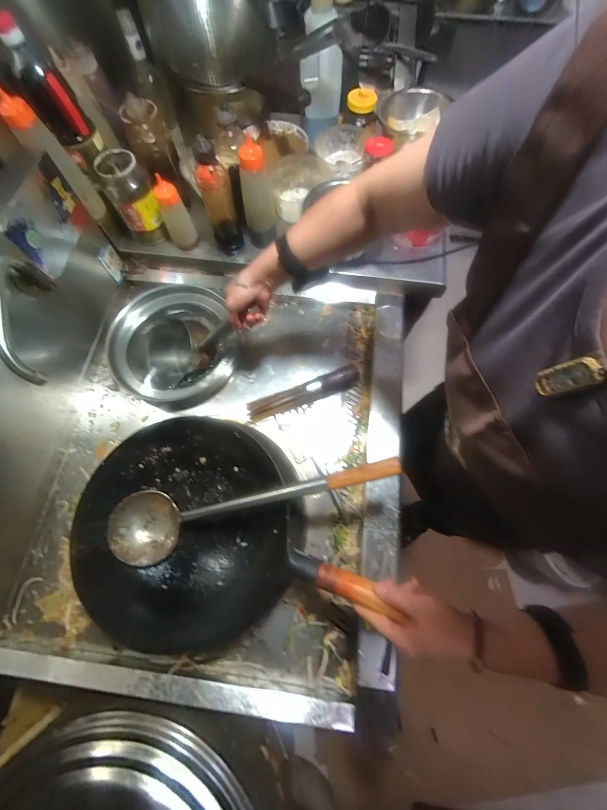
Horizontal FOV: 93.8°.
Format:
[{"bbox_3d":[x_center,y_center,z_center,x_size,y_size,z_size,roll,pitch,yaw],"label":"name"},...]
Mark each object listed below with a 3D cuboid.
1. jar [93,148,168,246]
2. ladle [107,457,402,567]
[{"bbox_3d":[-0.399,-0.484,0.677,0.094,0.161,0.096,0,72,0],"label":"jar"},{"bbox_3d":[-0.101,0.166,0.481,0.517,0.068,0.118,-18,71,15],"label":"ladle"}]

